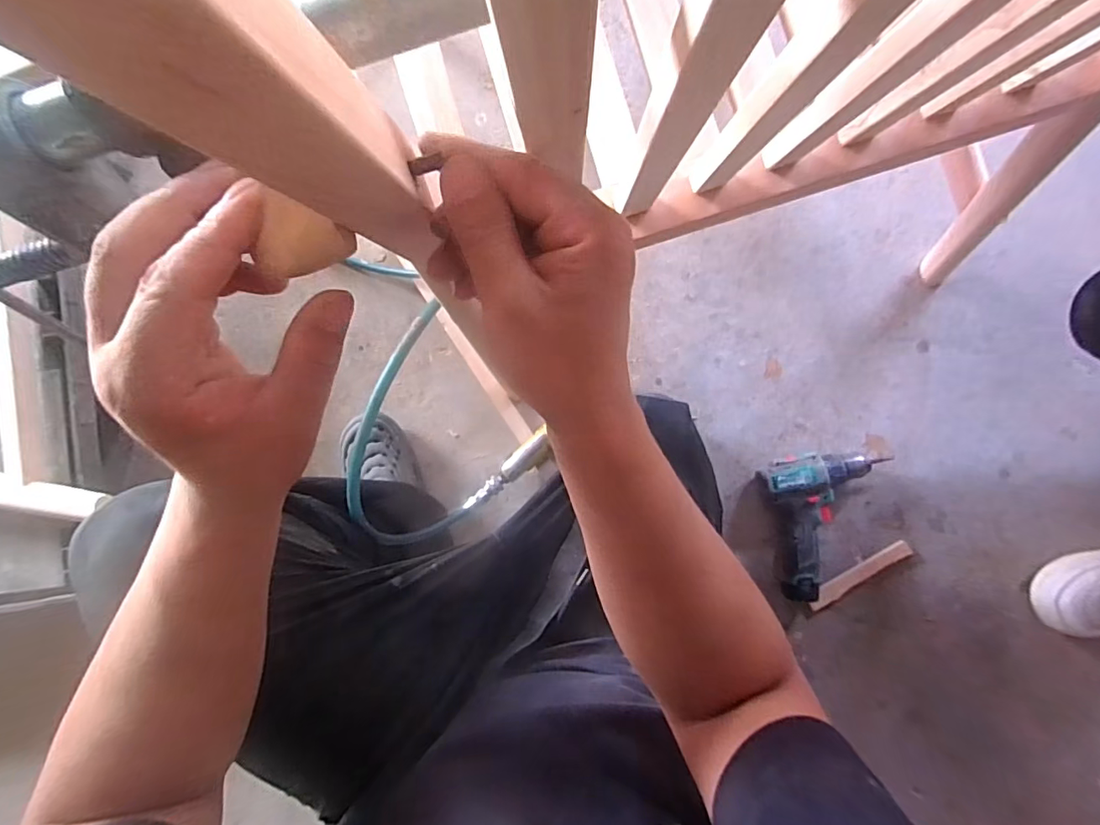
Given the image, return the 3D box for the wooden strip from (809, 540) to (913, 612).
[{"bbox_3d":[0.468,0.248,0.768,0.167,0.012,0.027,-36,86,3],"label":"wooden strip"}]

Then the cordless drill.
[{"bbox_3d":[0.423,0.165,0.767,0.178,0.058,0.207,-7,88,5],"label":"cordless drill"}]

